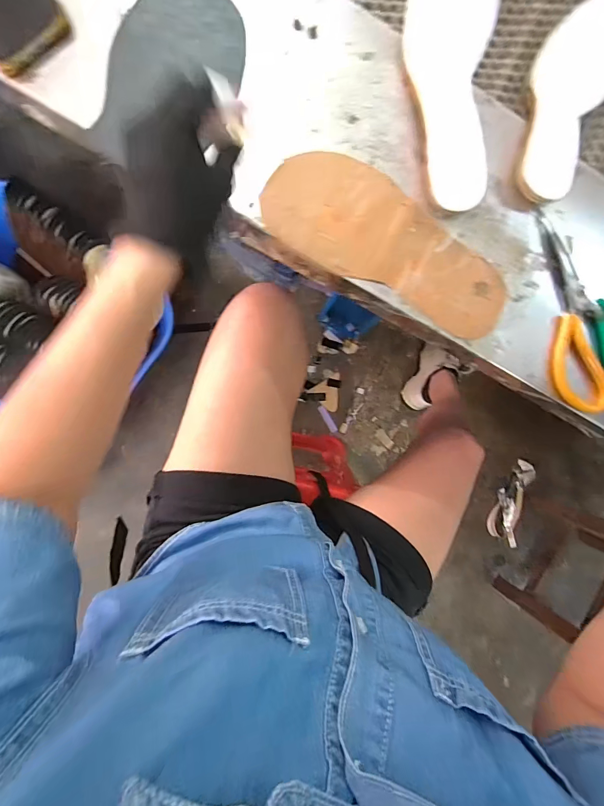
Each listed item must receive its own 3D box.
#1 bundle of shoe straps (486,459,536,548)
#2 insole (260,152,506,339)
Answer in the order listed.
[{"bbox_3d":[0.644,0.305,1.146,0.101,0.033,0.261,14,89,-9],"label":"bundle of shoe straps"},{"bbox_3d":[0.087,-0.151,0.354,0.247,0.007,0.098,29,88,-6],"label":"insole"}]

